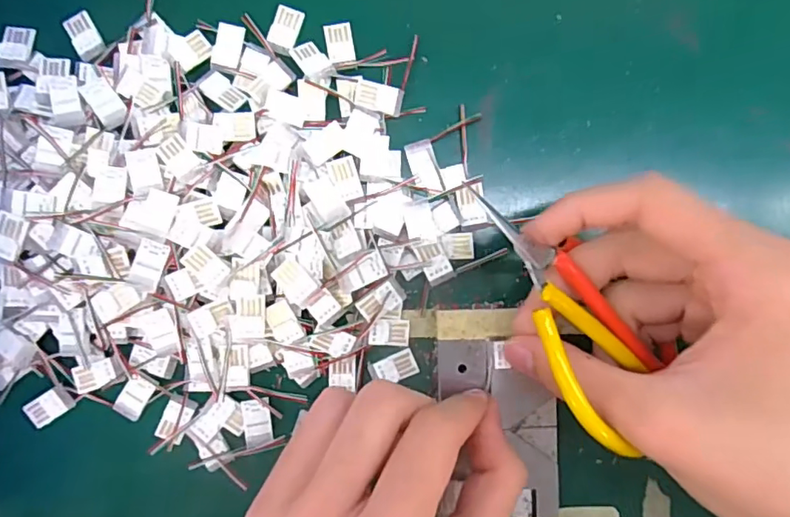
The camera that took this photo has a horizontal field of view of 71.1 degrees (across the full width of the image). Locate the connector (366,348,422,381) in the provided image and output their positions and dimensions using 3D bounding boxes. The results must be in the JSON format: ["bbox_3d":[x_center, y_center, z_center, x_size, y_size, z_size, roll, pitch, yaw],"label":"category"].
[{"bbox_3d":[-0.001,0.047,0.235,0.020,0.004,0.011,-19,91,0],"label":"connector"}]

